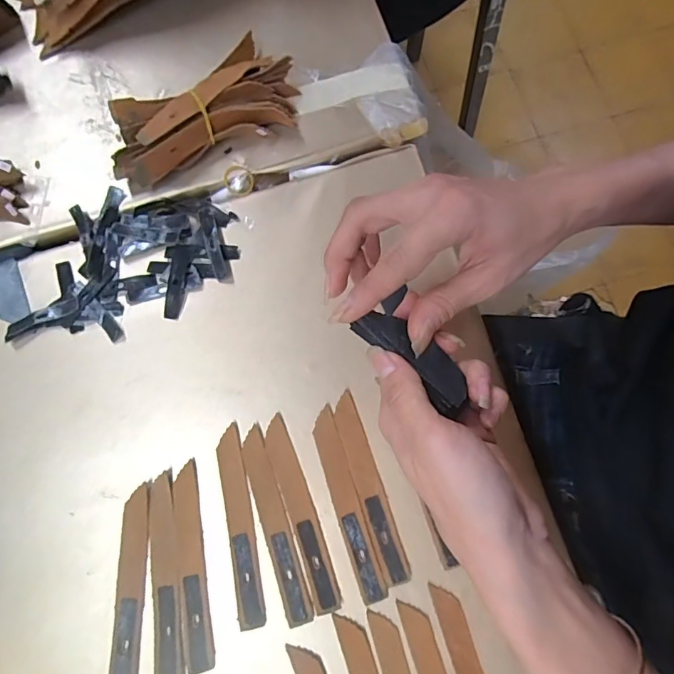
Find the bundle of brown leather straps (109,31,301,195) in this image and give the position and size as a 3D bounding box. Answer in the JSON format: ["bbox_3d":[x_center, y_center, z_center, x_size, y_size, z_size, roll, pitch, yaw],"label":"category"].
[{"bbox_3d":[-0.099,-0.165,0.347,0.139,0.031,0.069,-25,80,-6],"label":"bundle of brown leather straps"}]

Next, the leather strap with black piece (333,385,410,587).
[{"bbox_3d":[0.022,0.099,0.316,0.018,0.004,0.122,-17,80,-5],"label":"leather strap with black piece"}]

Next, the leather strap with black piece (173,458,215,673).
[{"bbox_3d":[-0.092,0.145,0.305,0.017,0.004,0.123,-9,79,-3],"label":"leather strap with black piece"}]

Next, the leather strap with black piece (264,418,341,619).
[{"bbox_3d":[-0.024,0.114,0.313,0.019,0.004,0.124,-18,80,-5],"label":"leather strap with black piece"}]

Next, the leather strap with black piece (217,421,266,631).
[{"bbox_3d":[-0.063,0.121,0.310,0.017,0.004,0.124,-10,79,-3],"label":"leather strap with black piece"}]

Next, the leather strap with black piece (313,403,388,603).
[{"bbox_3d":[0.007,0.108,0.314,0.016,0.004,0.123,-16,80,-5],"label":"leather strap with black piece"}]

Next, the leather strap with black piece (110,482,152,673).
[{"bbox_3d":[-0.130,0.159,0.301,0.017,0.004,0.123,0,79,-1],"label":"leather strap with black piece"}]

